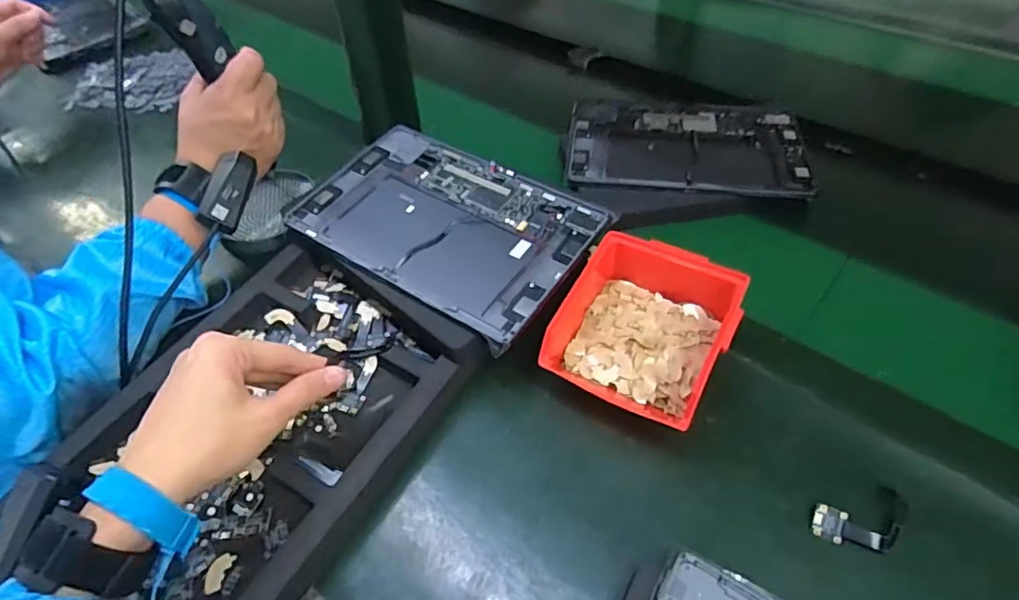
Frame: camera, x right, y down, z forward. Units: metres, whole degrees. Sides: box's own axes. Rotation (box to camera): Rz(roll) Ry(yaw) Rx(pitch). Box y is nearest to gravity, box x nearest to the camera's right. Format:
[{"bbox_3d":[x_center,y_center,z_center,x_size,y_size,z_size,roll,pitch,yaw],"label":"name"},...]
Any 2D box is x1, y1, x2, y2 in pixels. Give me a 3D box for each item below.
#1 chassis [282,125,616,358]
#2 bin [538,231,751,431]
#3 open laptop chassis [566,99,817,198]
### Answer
[{"bbox_3d":[-0.058,-0.077,0.533,0.263,0.010,0.176,29,60,23],"label":"chassis"},{"bbox_3d":[0.111,0.022,0.471,0.127,0.071,0.146,22,54,21],"label":"bin"},{"bbox_3d":[0.202,-0.180,0.662,0.259,0.012,0.185,5,49,8],"label":"open laptop chassis"}]

